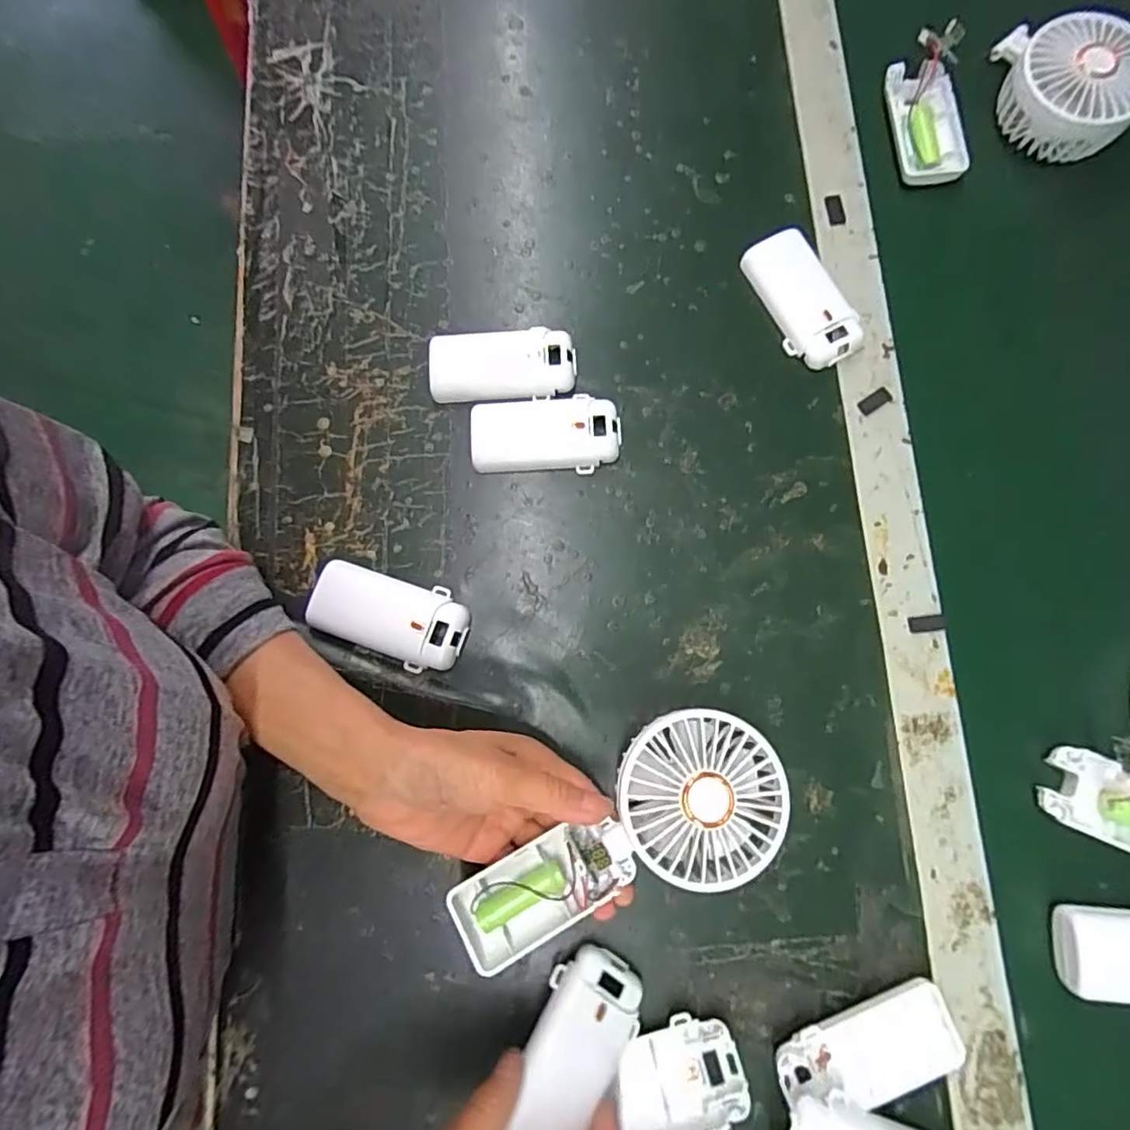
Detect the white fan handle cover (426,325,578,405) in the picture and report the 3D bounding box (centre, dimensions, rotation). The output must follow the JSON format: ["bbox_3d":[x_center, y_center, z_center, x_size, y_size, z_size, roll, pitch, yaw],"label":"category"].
[{"bbox_3d":[-0.041,-0.129,0.390,0.093,0.011,0.046,0,80,0],"label":"white fan handle cover"}]

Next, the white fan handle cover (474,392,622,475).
[{"bbox_3d":[-0.013,-0.083,0.380,0.093,0.011,0.046,-3,80,-1],"label":"white fan handle cover"}]

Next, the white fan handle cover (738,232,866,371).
[{"bbox_3d":[0.155,-0.175,0.396,0.043,0.018,0.094,-31,81,-5],"label":"white fan handle cover"}]

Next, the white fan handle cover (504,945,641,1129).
[{"bbox_3d":[0.006,0.245,0.298,0.048,0.014,0.092,34,49,6],"label":"white fan handle cover"}]

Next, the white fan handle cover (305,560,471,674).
[{"bbox_3d":[-0.106,0.031,0.361,0.094,0.018,0.050,15,80,2],"label":"white fan handle cover"}]

